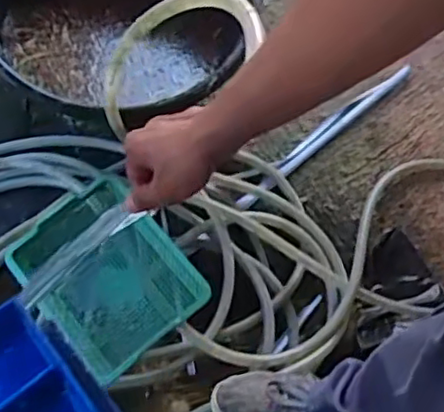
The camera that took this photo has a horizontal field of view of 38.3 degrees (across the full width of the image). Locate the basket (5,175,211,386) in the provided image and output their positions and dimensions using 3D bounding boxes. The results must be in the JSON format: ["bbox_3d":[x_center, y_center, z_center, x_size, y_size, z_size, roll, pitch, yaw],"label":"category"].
[{"bbox_3d":[-0.197,0.109,1.101,0.244,0.113,0.314,-35,66,-22],"label":"basket"}]

